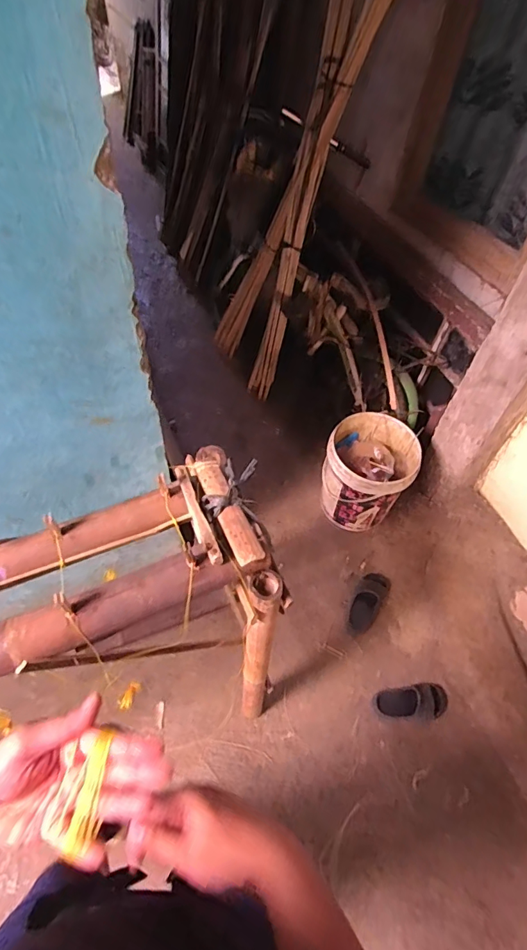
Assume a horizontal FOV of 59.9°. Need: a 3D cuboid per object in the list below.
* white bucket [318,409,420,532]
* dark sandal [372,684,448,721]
[{"bbox_3d":[0.380,-0.010,1.671,0.315,0.304,0.329,2,56,-2],"label":"white bucket"},{"bbox_3d":[0.454,0.693,1.402,0.229,0.057,0.100,2,56,-2],"label":"dark sandal"}]

